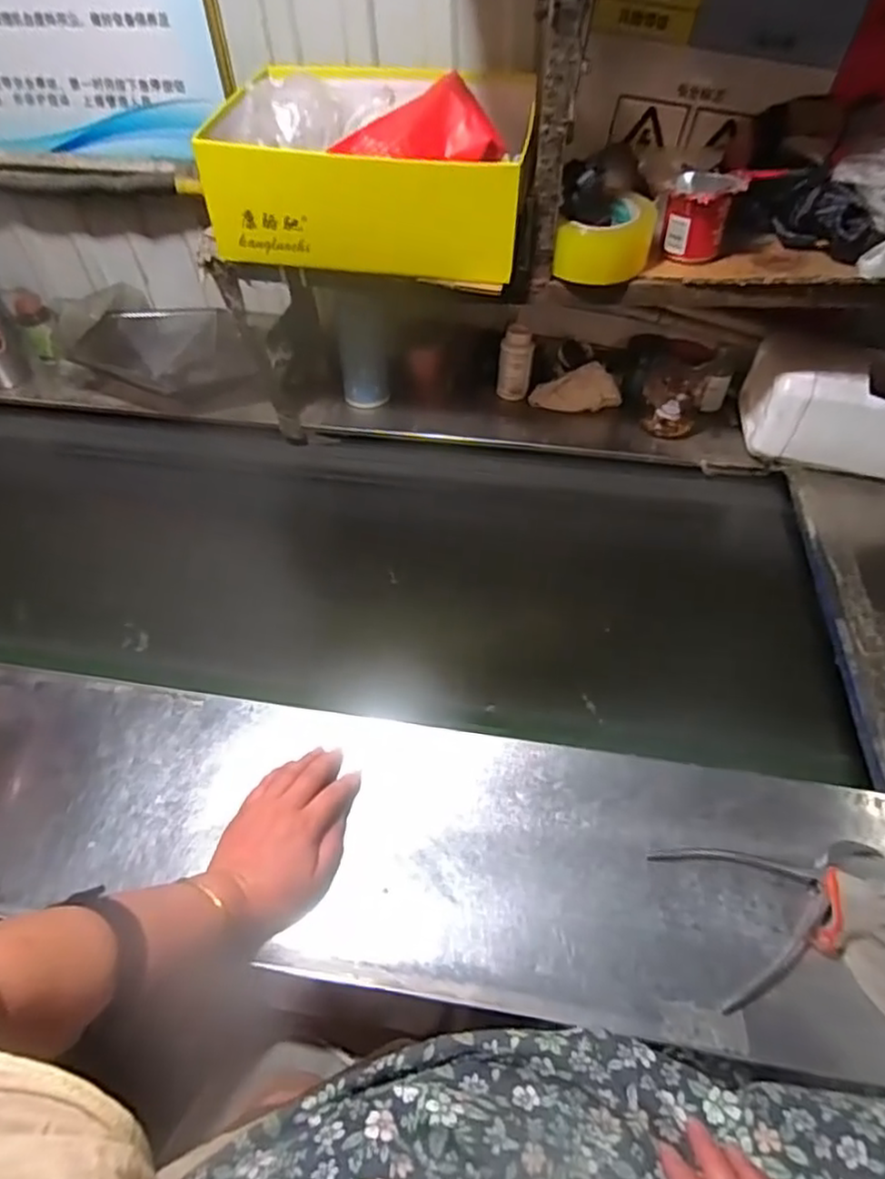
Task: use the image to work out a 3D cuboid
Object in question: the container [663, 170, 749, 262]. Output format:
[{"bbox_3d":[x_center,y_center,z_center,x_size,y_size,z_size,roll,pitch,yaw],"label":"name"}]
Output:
[{"bbox_3d":[0.279,-0.403,0.728,0.075,0.074,0.066,18,53,16],"label":"container"}]

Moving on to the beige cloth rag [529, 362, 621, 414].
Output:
[{"bbox_3d":[0.202,-0.302,1.012,0.137,0.061,0.036,-4,48,-3],"label":"beige cloth rag"}]

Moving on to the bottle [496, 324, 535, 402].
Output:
[{"bbox_3d":[0.110,-0.341,1.009,0.052,0.094,0.046,2,48,2],"label":"bottle"}]

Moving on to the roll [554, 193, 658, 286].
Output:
[{"bbox_3d":[0.181,-0.390,0.747,0.102,0.065,0.102,8,51,8],"label":"roll"}]

